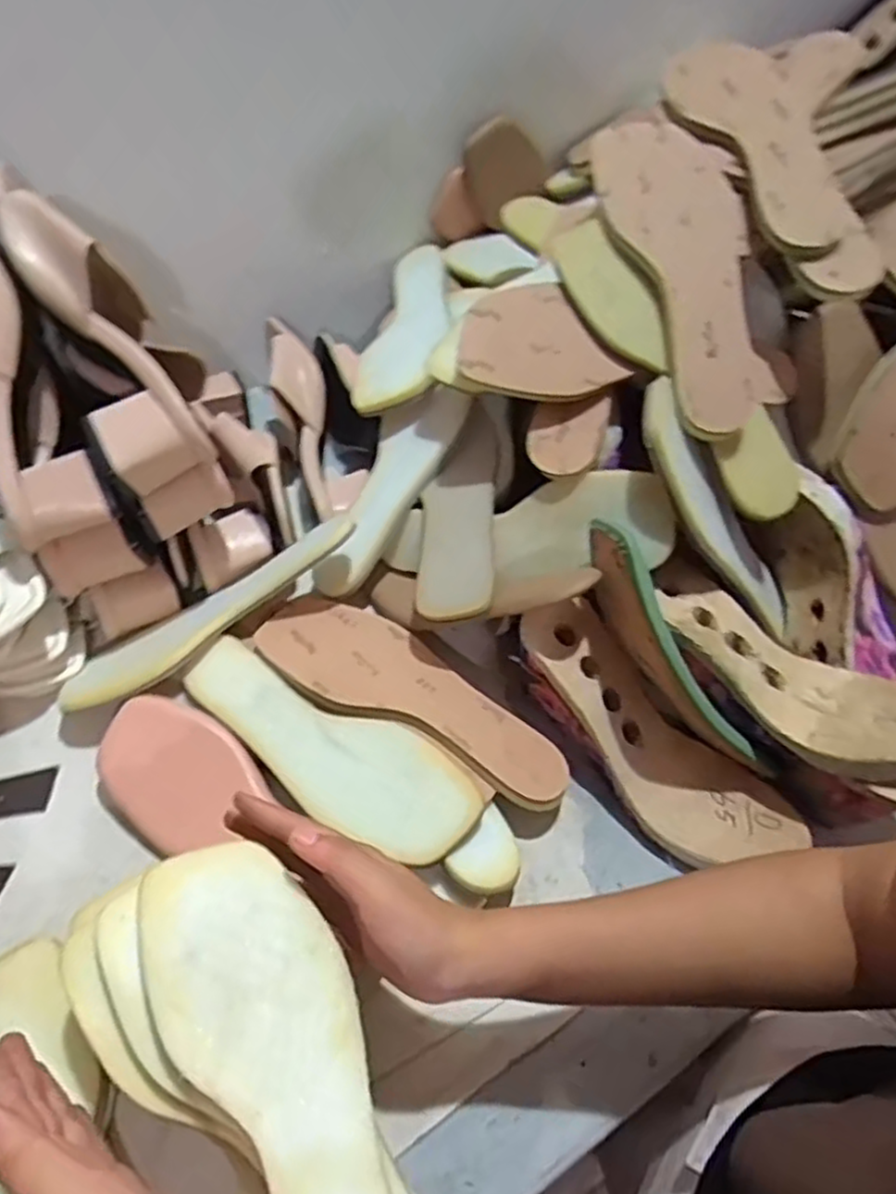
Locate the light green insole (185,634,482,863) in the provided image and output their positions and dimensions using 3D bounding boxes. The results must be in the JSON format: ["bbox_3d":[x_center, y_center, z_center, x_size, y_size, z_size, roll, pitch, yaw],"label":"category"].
[{"bbox_3d":[-0.085,0.101,0.504,0.222,0.014,0.076,29,59,14],"label":"light green insole"}]

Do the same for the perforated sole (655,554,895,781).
[{"bbox_3d":[0.230,0.048,0.501,0.215,0.042,0.081,34,60,17],"label":"perforated sole"}]

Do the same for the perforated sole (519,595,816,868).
[{"bbox_3d":[0.143,0.101,0.521,0.245,0.052,0.082,46,62,1],"label":"perforated sole"}]

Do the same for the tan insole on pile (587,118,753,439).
[{"bbox_3d":[0.170,-0.230,0.516,0.089,0.029,0.239,-8,79,-11],"label":"tan insole on pile"}]

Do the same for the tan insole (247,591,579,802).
[{"bbox_3d":[-0.028,0.074,0.534,0.241,0.013,0.090,33,49,18],"label":"tan insole"}]

